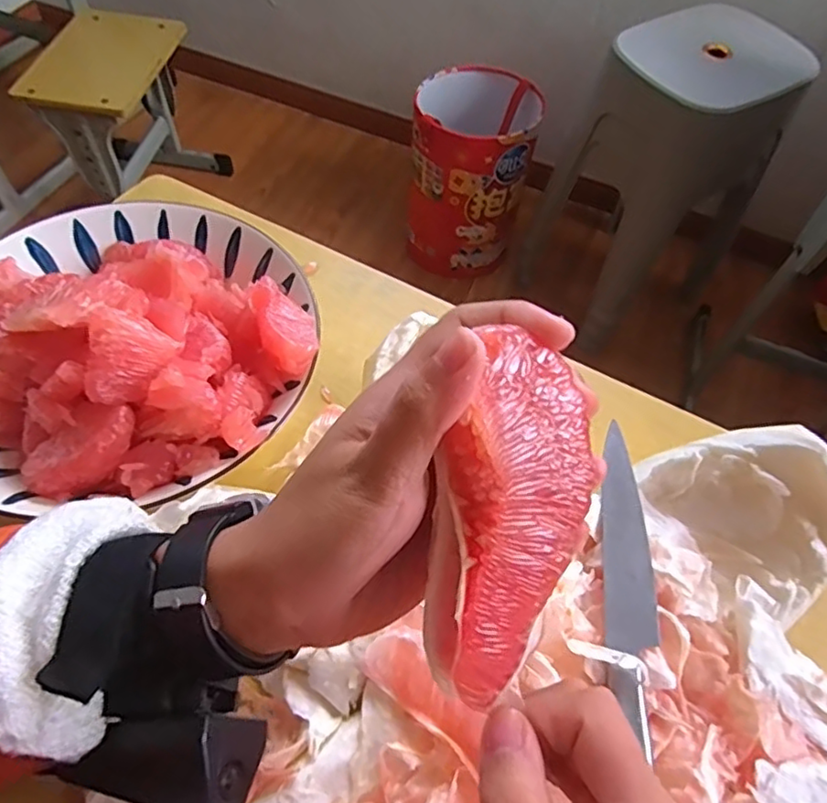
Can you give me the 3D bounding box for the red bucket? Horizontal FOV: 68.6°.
[{"bbox_3d":[0.126,-0.503,1.381,0.241,0.379,0.248,2,59,-3],"label":"red bucket"}]

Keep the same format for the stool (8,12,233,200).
[{"bbox_3d":[-0.633,-0.608,1.383,0.275,0.383,0.312,8,59,1],"label":"stool"}]

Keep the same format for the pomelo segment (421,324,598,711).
[{"bbox_3d":[0.026,0.036,0.192,0.051,0.030,0.105,14,86,-27],"label":"pomelo segment"}]

